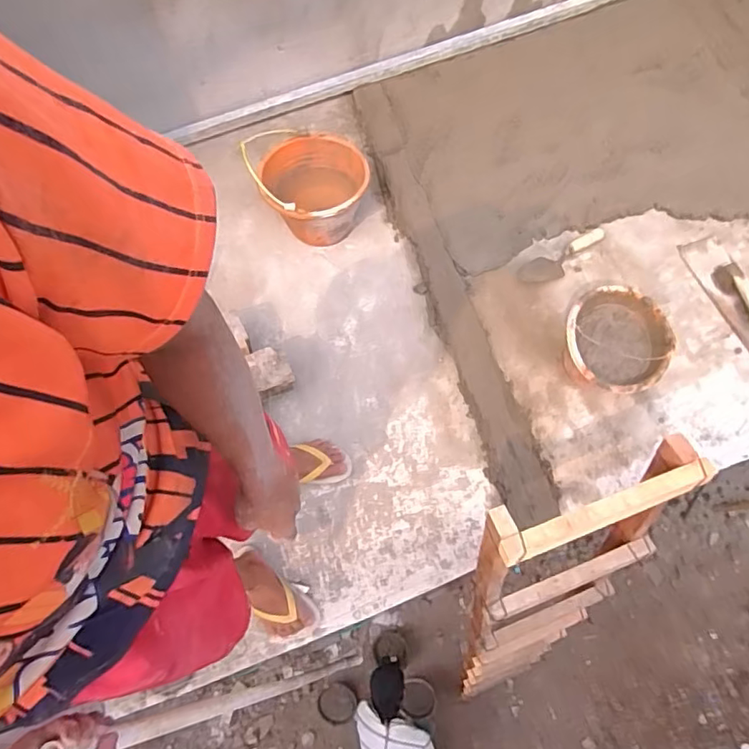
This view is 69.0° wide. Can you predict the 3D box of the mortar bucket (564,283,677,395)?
[{"bbox_3d":[0.569,-0.069,1.309,0.228,0.139,0.247,-1,69,2],"label":"mortar bucket"}]

